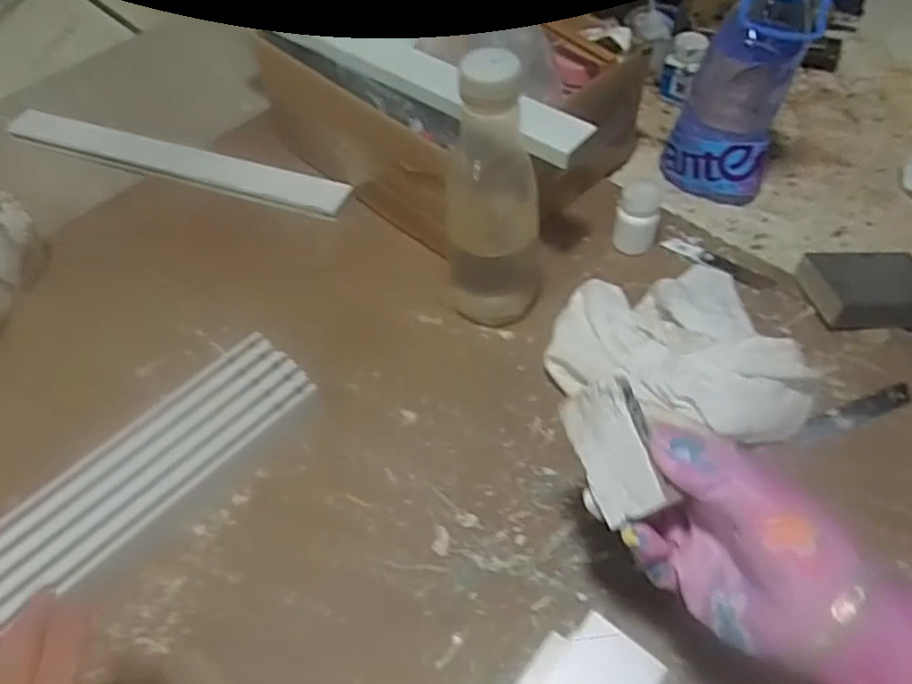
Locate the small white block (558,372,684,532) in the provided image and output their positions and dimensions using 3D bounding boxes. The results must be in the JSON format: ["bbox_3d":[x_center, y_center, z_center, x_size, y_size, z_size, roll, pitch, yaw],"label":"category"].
[{"bbox_3d":[0.083,0.056,0.342,0.039,0.013,0.070,-36,62,34],"label":"small white block"}]

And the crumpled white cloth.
[{"bbox_3d":[0.166,0.008,0.517,0.182,0.040,0.173,-12,55,-5],"label":"crumpled white cloth"}]

